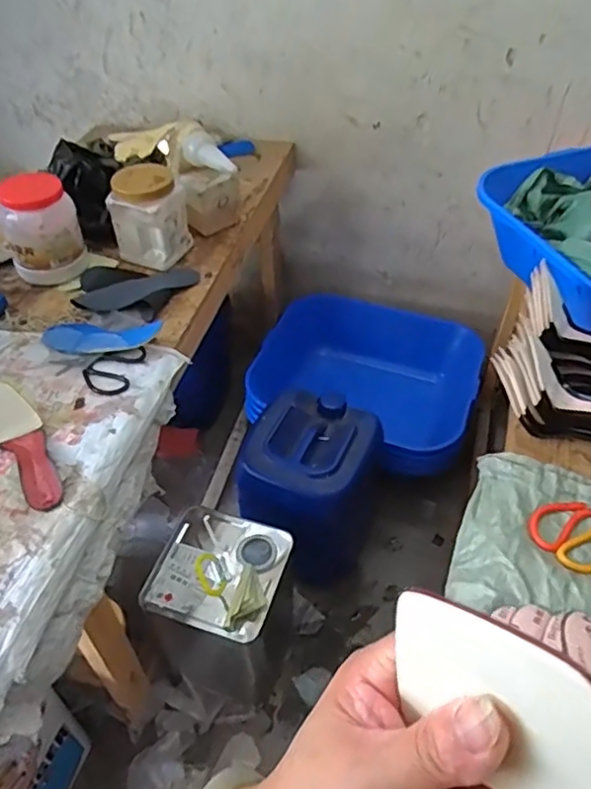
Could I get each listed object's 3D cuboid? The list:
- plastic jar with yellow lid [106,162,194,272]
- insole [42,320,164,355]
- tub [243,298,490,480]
[{"bbox_3d":[-0.307,-0.373,1.297,0.119,0.168,0.114,21,54,22],"label":"plastic jar with yellow lid"},{"bbox_3d":[-0.359,-0.108,1.143,0.212,0.016,0.083,-1,48,5],"label":"insole"},{"bbox_3d":[0.212,-0.018,1.871,0.623,0.251,0.495,17,52,20],"label":"tub"}]

